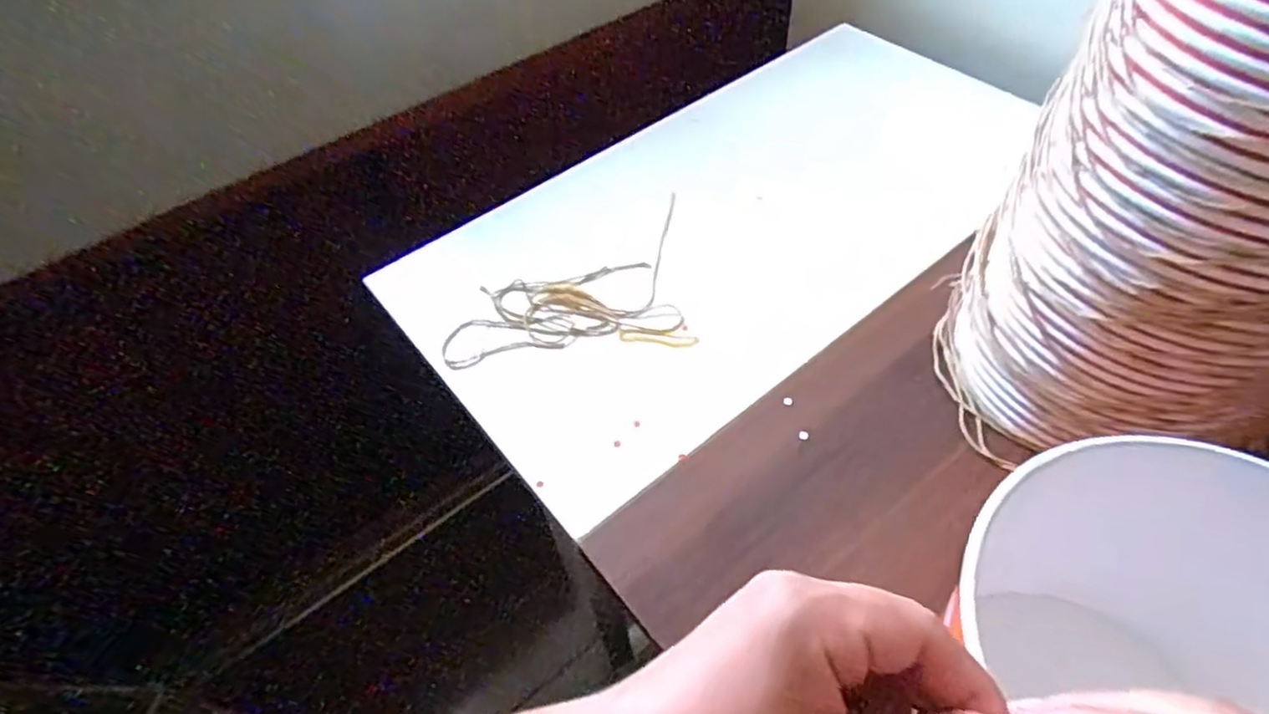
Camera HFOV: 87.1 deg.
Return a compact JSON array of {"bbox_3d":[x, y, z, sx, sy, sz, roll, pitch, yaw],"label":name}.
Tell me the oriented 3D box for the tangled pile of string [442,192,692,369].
[{"bbox_3d":[-0.050,-0.057,0.505,0.176,0.007,0.140,-7,52,-1],"label":"tangled pile of string"}]

